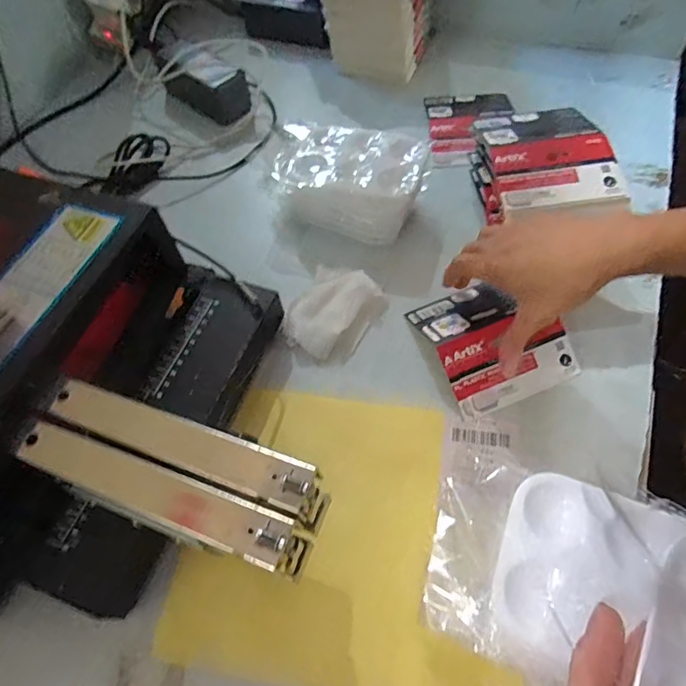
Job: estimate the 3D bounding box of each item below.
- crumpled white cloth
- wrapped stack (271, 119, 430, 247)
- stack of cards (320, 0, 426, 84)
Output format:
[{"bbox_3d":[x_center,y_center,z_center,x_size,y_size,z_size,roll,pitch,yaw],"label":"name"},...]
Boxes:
[{"bbox_3d":[-0.005,-0.030,0.437,0.073,0.019,0.094,21,63,15],"label":"crumpled white cloth"},{"bbox_3d":[0.005,-0.156,0.482,0.146,0.063,0.097,9,61,9],"label":"wrapped stack"},{"bbox_3d":[0.044,-0.416,0.600,0.124,0.129,0.085,8,60,9],"label":"stack of cards"}]

